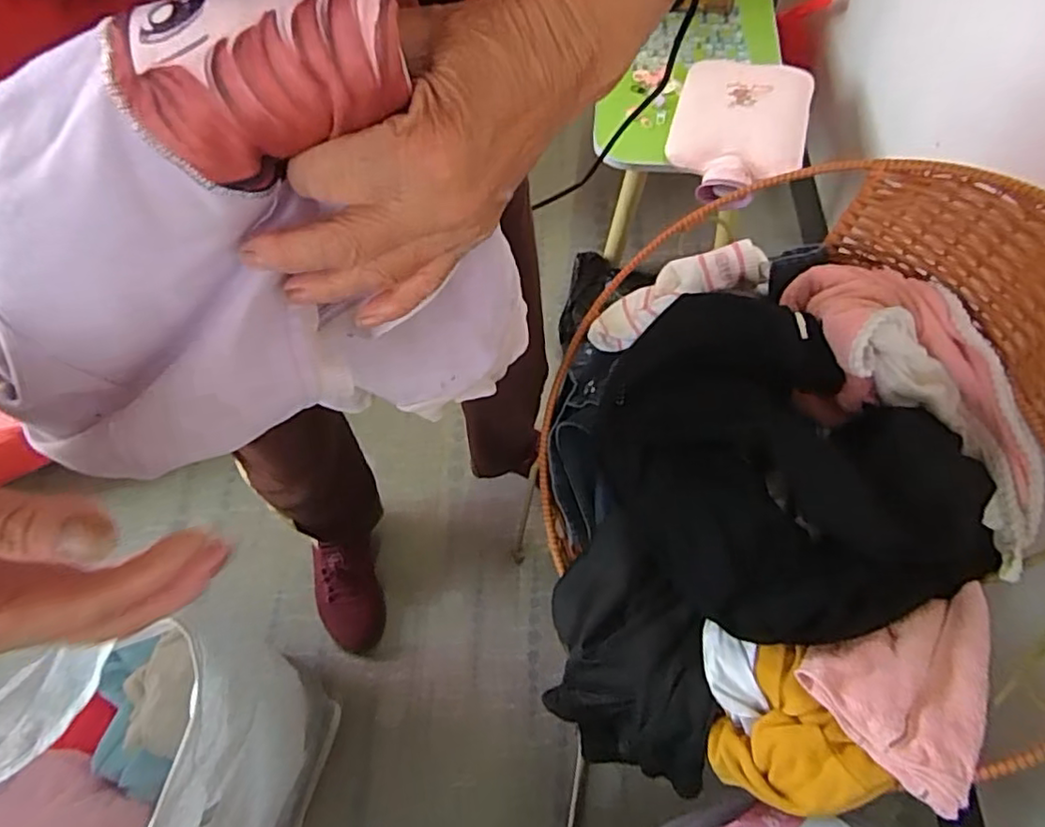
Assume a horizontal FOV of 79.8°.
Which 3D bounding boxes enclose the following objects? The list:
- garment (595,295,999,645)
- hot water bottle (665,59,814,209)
[{"bbox_3d":[0.206,0.050,0.534,0.229,0.093,0.309,-41,68,-18],"label":"garment"},{"bbox_3d":[0.315,-0.414,0.916,0.190,0.044,0.291,14,64,10],"label":"hot water bottle"}]

